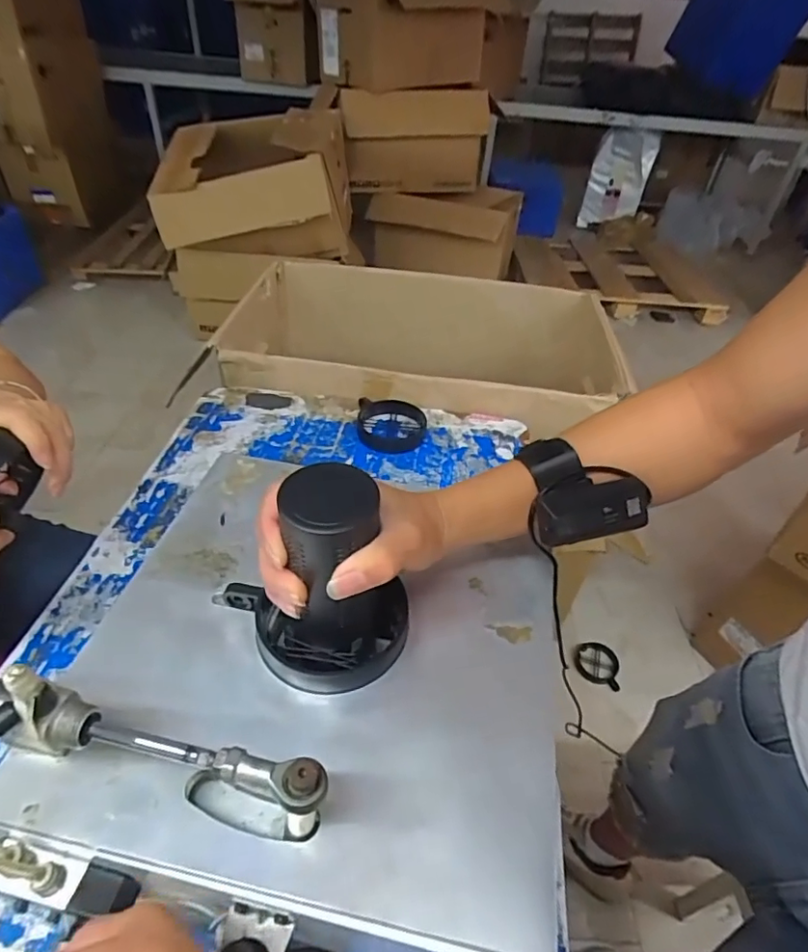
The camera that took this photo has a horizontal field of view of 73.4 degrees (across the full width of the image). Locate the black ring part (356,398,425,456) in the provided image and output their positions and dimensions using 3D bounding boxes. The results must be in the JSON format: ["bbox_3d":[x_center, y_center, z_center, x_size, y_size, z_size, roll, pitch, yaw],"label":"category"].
[{"bbox_3d":[-0.019,-0.075,0.788,0.100,0.024,0.107,6,42,0],"label":"black ring part"}]

